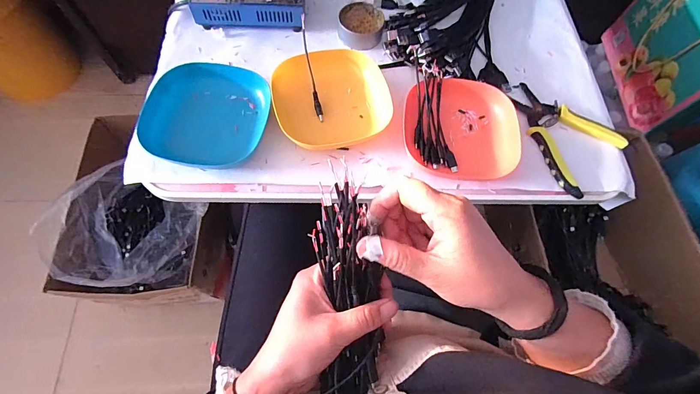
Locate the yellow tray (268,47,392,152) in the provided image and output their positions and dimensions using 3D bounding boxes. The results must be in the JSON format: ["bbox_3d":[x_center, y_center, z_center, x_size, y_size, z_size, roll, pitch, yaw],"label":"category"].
[{"bbox_3d":[-0.025,-0.125,0.434,0.136,0.029,0.124,-23,71,-12],"label":"yellow tray"}]

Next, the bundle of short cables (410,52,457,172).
[{"bbox_3d":[0.101,-0.110,0.430,0.045,0.029,0.155,-4,68,-5],"label":"bundle of short cables"}]

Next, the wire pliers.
[{"bbox_3d":[0.285,-0.085,0.447,0.107,0.014,0.163,-16,70,-10],"label":"wire pliers"}]

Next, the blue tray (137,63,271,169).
[{"bbox_3d":[-0.171,-0.101,0.417,0.135,0.027,0.135,4,68,-2],"label":"blue tray"}]

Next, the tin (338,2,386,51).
[{"bbox_3d":[0.017,-0.242,0.489,0.062,0.028,0.057,1,68,-3],"label":"tin"}]

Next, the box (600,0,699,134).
[{"bbox_3d":[0.744,-0.324,0.760,0.139,0.237,0.325,0,68,-3],"label":"box"}]

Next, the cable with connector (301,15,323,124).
[{"bbox_3d":[-0.050,-0.163,0.442,0.009,0.006,0.137,-11,87,-8],"label":"cable with connector"}]

